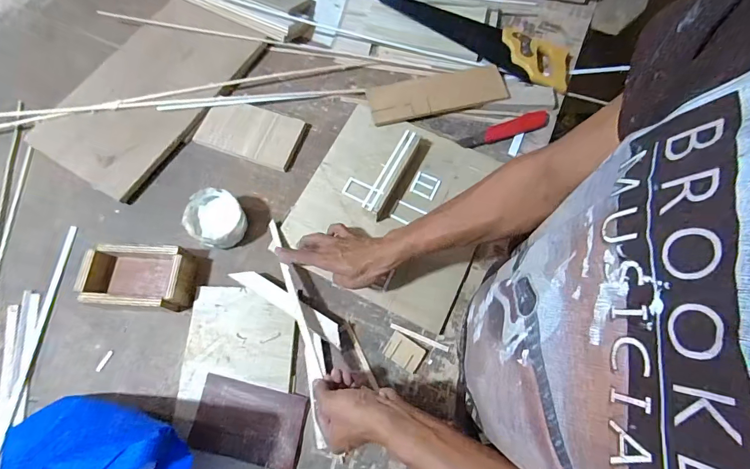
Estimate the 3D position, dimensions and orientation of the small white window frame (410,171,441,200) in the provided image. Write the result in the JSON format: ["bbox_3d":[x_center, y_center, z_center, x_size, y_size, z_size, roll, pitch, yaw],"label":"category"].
[{"bbox_3d":[0.088,-0.087,0.683,0.044,0.004,0.042,24,72,8],"label":"small white window frame"}]

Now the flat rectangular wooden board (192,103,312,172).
[{"bbox_3d":[-0.228,-0.190,0.723,0.187,0.017,0.108,16,71,5],"label":"flat rectangular wooden board"}]

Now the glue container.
[{"bbox_3d":[-0.259,-0.022,0.642,0.086,0.056,0.093,0,70,0],"label":"glue container"}]

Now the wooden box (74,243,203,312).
[{"bbox_3d":[-0.367,0.068,0.608,0.161,0.050,0.099,1,70,0],"label":"wooden box"}]

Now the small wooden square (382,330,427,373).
[{"bbox_3d":[0.045,0.179,0.595,0.056,0.004,0.041,31,73,10],"label":"small wooden square"}]

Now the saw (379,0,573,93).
[{"bbox_3d":[0.198,-0.408,0.773,0.416,0.035,0.114,25,72,8],"label":"saw"}]

